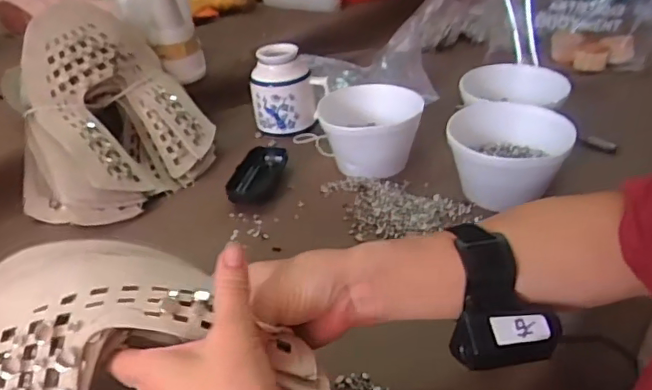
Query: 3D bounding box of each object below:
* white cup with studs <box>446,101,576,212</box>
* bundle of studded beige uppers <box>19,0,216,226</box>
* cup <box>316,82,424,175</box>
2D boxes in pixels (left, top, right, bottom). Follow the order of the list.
[{"bbox_3d":[0.205,-0.042,0.635,0.113,0.085,0.113,-3,34,2],"label":"white cup with studs"},{"bbox_3d":[-0.269,-0.108,0.702,0.237,0.191,0.203,-18,36,-20],"label":"bundle of studded beige uppers"},{"bbox_3d":[0.056,-0.080,0.720,0.126,0.079,0.119,5,35,14],"label":"cup"}]

